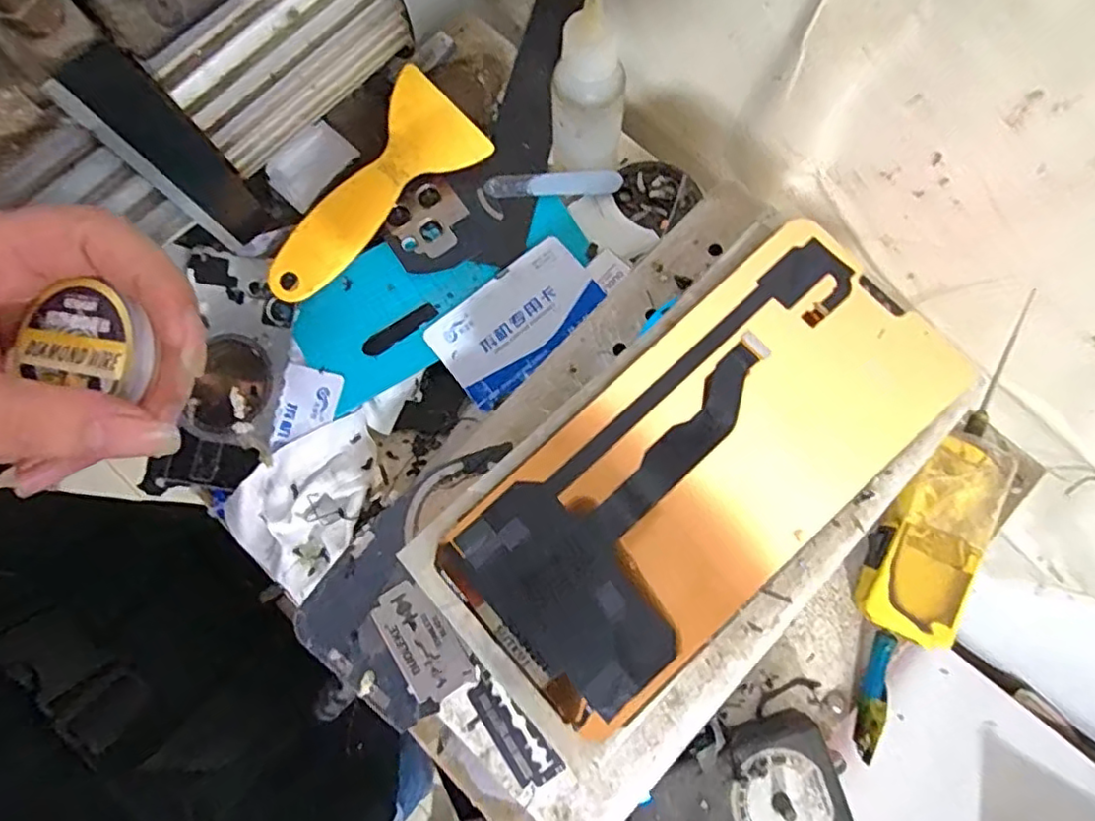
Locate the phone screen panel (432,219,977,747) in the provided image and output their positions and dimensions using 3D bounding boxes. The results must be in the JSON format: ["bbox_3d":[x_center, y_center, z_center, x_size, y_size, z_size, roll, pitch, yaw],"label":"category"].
[{"bbox_3d":[0.046,0.017,0.183,0.152,0.005,0.072,-42,80,-5],"label":"phone screen panel"}]

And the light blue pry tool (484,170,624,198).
[{"bbox_3d":[0.003,-0.122,0.334,0.071,0.006,0.012,-4,79,-1],"label":"light blue pry tool"}]

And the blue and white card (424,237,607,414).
[{"bbox_3d":[-0.016,-0.046,0.316,0.084,0.006,0.050,-40,81,0],"label":"blue and white card"}]

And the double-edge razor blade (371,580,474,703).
[{"bbox_3d":[-0.046,0.084,0.227,0.022,0.004,0.042,-32,81,-6],"label":"double-edge razor blade"}]

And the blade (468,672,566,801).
[{"bbox_3d":[-0.013,0.115,0.221,0.016,0.004,0.042,-38,81,-7],"label":"blade"}]

